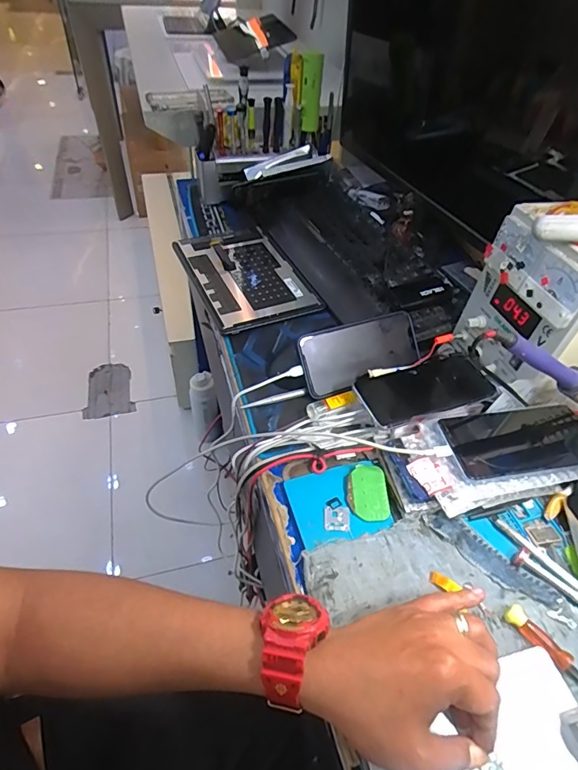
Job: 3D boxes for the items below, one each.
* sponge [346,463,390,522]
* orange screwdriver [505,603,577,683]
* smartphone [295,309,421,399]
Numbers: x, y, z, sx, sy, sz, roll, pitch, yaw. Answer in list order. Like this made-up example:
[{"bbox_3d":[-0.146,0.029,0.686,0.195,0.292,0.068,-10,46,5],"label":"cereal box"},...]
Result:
[{"bbox_3d":[0.080,0.110,0.462,0.040,0.010,0.059,1,46,-5],"label":"sponge"},{"bbox_3d":[0.209,0.209,0.369,0.017,0.014,0.065,-33,57,-31],"label":"orange screwdriver"},{"bbox_3d":[0.092,-0.041,0.564,0.159,0.014,0.076,-17,93,-16],"label":"smartphone"}]

